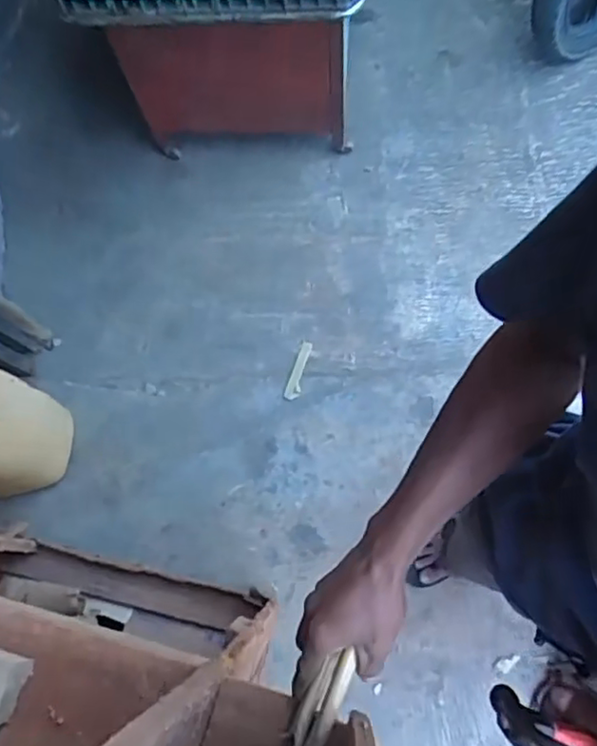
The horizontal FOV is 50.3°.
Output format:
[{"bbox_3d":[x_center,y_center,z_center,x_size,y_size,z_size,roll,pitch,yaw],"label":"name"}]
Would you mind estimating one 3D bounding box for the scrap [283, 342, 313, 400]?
[{"bbox_3d":[0.001,-0.006,1.509,0.033,0.009,0.142,15,76,12],"label":"scrap"}]

